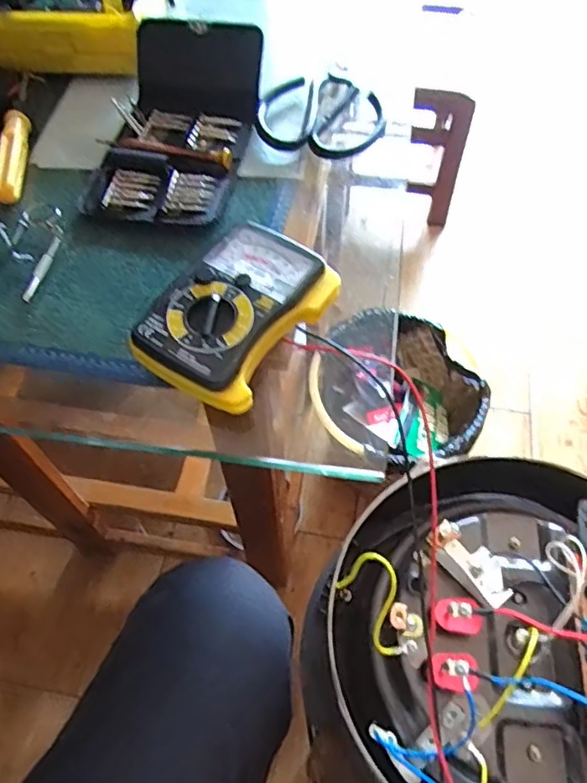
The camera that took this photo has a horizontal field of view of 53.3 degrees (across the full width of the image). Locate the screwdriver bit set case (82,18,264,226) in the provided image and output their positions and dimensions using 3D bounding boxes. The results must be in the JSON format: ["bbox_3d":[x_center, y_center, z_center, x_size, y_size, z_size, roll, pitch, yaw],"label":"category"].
[{"bbox_3d":[-0.088,-0.210,0.446,0.105,0.049,0.193,7,58,5],"label":"screwdriver bit set case"}]

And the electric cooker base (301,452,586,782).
[{"bbox_3d":[0.148,0.183,0.390,0.269,0.078,0.260,0,58,0],"label":"electric cooker base"}]

